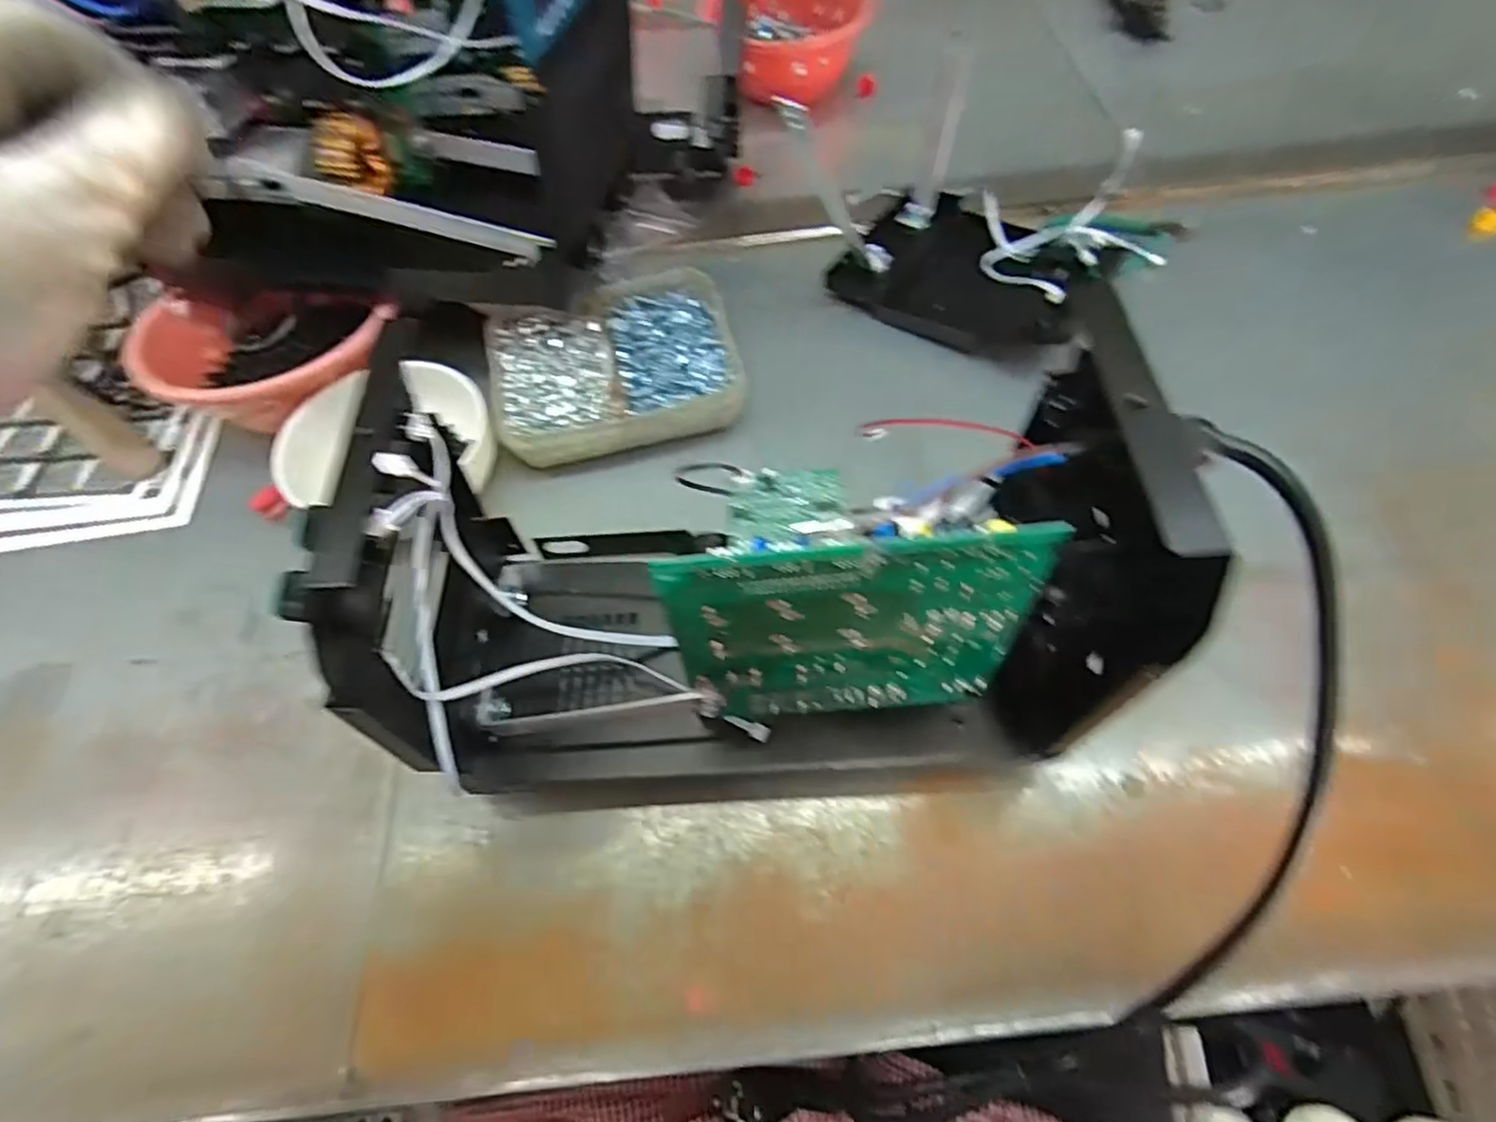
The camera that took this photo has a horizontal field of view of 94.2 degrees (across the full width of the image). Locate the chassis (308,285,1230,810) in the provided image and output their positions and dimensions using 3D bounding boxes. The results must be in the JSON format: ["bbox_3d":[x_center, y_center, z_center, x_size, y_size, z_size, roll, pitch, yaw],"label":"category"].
[{"bbox_3d":[0.000,0.009,0.351,0.332,0.230,0.152,-5,59,0],"label":"chassis"}]

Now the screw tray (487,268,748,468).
[{"bbox_3d":[-0.100,-0.145,0.526,0.180,0.050,0.152,-14,60,-6],"label":"screw tray"}]

